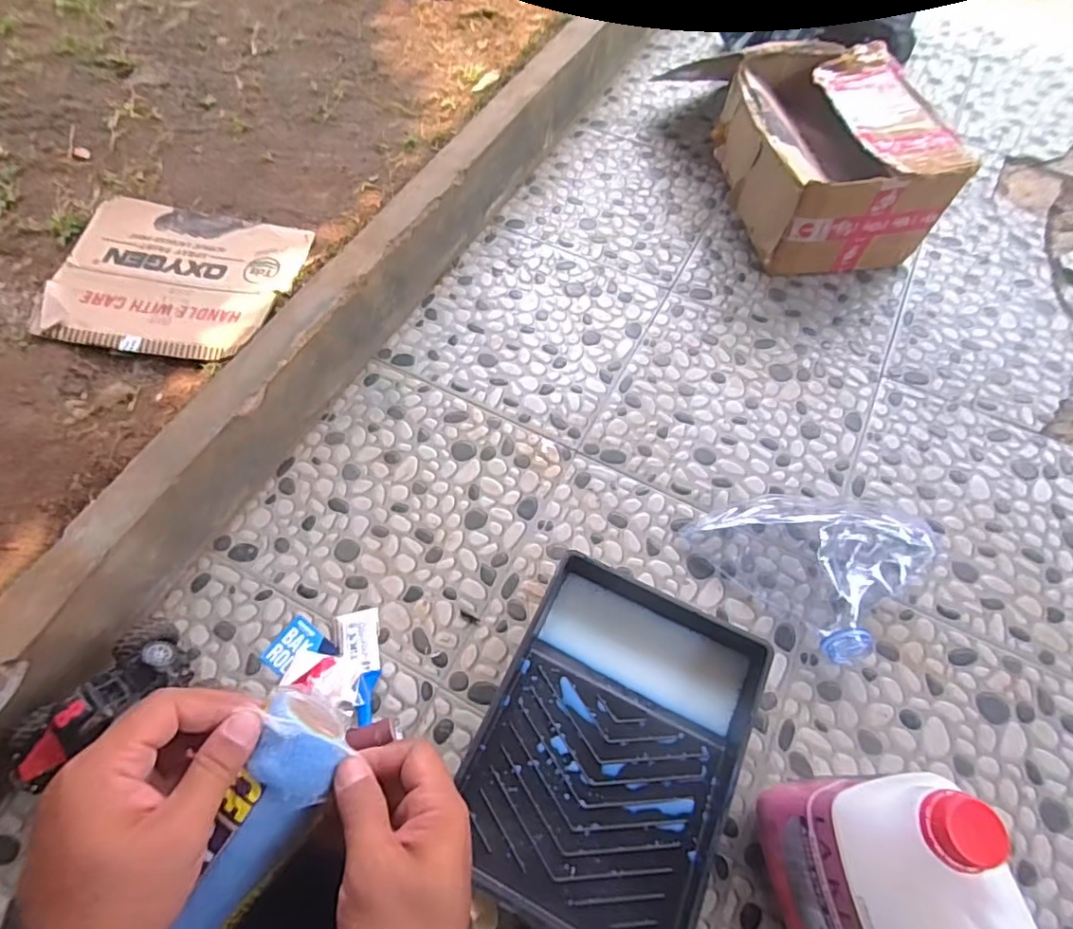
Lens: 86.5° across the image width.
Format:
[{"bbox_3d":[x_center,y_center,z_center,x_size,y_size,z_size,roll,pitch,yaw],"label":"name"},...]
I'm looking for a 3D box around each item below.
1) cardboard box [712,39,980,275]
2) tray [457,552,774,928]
[{"bbox_3d":[0.543,-0.586,1.090,0.309,0.211,0.396,-7,64,-4],"label":"cardboard box"},{"bbox_3d":[0.090,0.328,0.687,0.284,0.073,0.385,24,65,8],"label":"tray"}]

